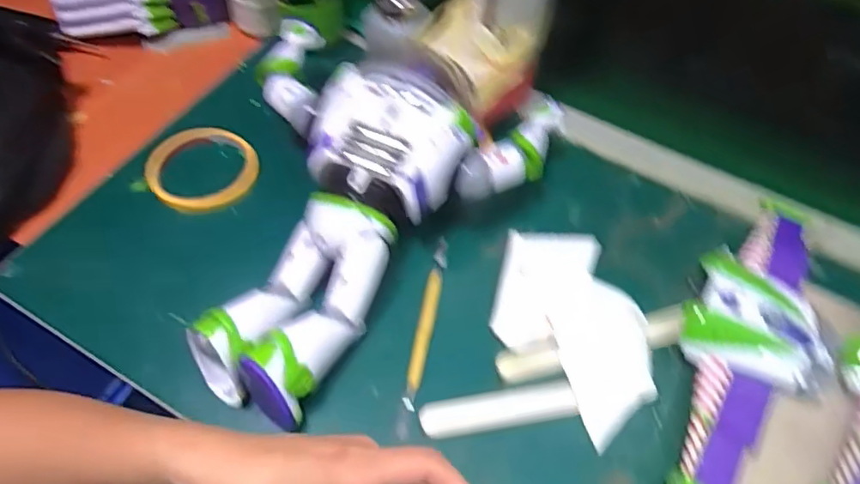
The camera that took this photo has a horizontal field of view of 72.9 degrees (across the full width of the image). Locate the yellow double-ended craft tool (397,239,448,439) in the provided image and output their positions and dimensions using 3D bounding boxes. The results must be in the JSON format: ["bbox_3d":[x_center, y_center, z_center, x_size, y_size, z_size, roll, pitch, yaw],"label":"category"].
[{"bbox_3d":[-0.005,0.069,0.449,0.011,0.013,0.161,11,58,4],"label":"yellow double-ended craft tool"}]

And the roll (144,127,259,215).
[{"bbox_3d":[-0.203,-0.066,0.521,0.092,0.018,0.092,2,58,-2],"label":"roll"}]

